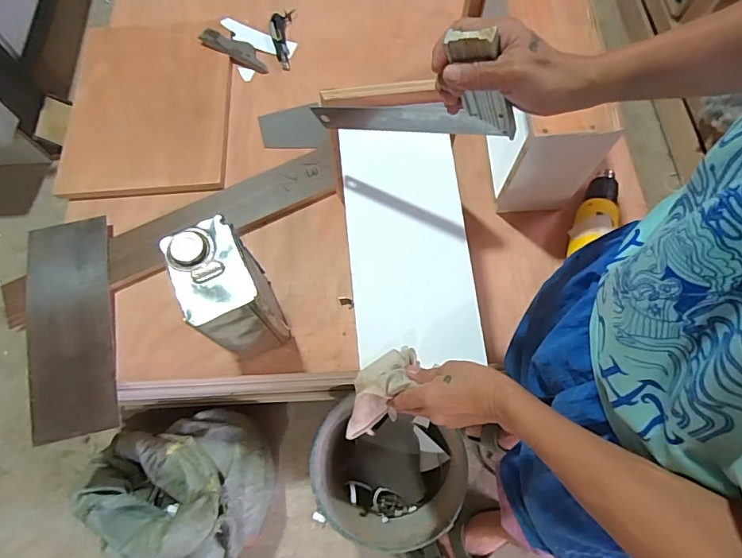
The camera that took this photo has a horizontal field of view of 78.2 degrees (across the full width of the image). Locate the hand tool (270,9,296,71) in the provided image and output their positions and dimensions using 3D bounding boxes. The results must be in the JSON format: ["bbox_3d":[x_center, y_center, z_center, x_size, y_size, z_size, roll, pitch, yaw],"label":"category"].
[{"bbox_3d":[-0.220,-0.600,1.138,0.057,0.027,0.189,-4,76,-2],"label":"hand tool"}]

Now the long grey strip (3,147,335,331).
[{"bbox_3d":[-0.397,-0.101,0.942,0.692,0.021,0.129,-26,71,-7],"label":"long grey strip"}]

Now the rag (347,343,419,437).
[{"bbox_3d":[0.008,0.139,0.560,0.057,0.061,0.127,30,96,17],"label":"rag"}]

